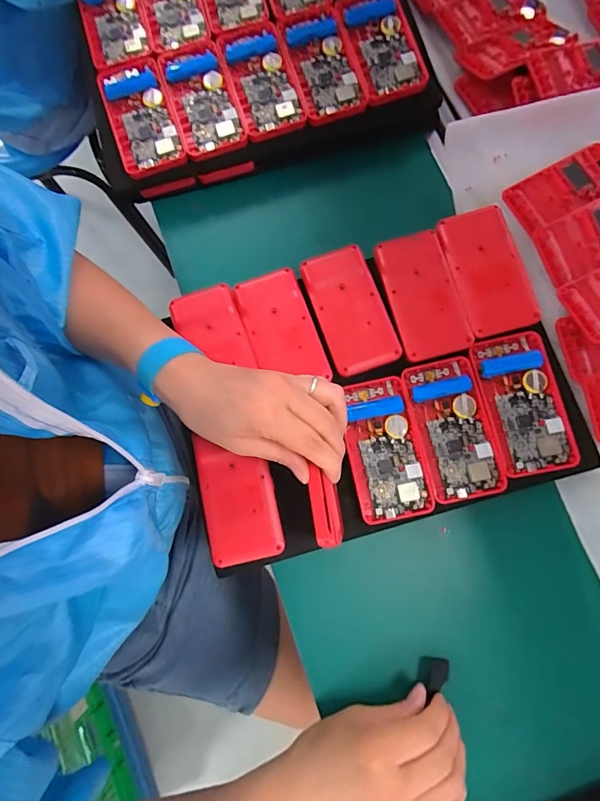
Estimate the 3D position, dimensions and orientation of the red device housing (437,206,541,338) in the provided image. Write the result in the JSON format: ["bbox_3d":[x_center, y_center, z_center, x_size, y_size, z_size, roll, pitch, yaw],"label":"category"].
[{"bbox_3d":[0.175,-0.121,0.395,0.061,0.016,0.119,-16,78,-2],"label":"red device housing"}]

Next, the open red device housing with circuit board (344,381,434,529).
[{"bbox_3d":[0.073,0.044,0.381,0.060,0.024,0.120,-12,78,-1],"label":"open red device housing with circuit board"}]

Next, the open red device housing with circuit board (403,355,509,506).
[{"bbox_3d":[0.135,0.026,0.379,0.062,0.019,0.121,-13,78,-2],"label":"open red device housing with circuit board"}]

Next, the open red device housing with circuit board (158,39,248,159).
[{"bbox_3d":[-0.099,-0.302,0.427,0.061,0.017,0.120,-18,78,-3],"label":"open red device housing with circuit board"}]

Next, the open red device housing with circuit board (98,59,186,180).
[{"bbox_3d":[-0.160,-0.284,0.425,0.061,0.017,0.120,-18,78,-3],"label":"open red device housing with circuit board"}]

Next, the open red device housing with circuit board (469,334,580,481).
[{"bbox_3d":[0.194,0.002,0.370,0.062,0.010,0.120,-12,78,-2],"label":"open red device housing with circuit board"}]

